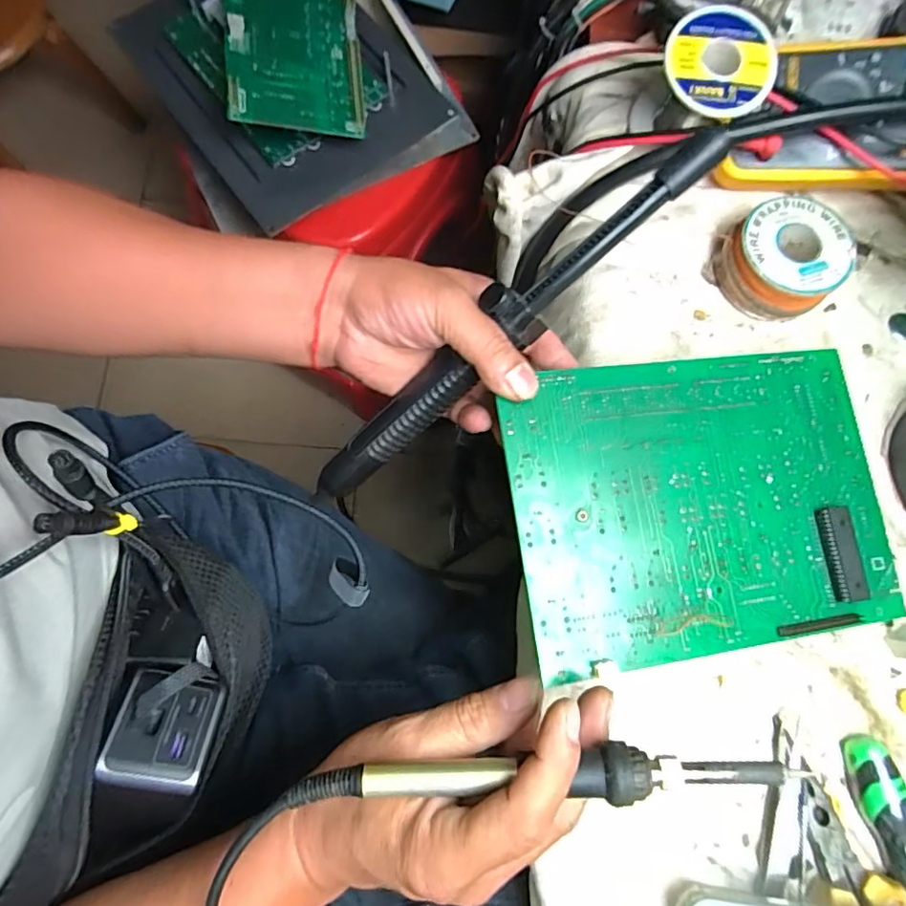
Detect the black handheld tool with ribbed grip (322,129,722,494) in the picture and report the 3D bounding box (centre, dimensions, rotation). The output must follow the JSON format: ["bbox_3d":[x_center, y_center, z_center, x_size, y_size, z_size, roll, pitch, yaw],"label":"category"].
[{"bbox_3d":[0.022,-0.065,0.309,0.281,0.038,0.027,-39,79,17],"label":"black handheld tool with ribbed grip"}]

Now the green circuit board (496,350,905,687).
[{"bbox_3d":[0.137,0.026,0.300,0.210,0.009,0.156,-6,80,-11],"label":"green circuit board"}]

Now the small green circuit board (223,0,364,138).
[{"bbox_3d":[-0.149,-0.389,0.513,0.116,0.015,0.201,-3,84,-17],"label":"small green circuit board"}]

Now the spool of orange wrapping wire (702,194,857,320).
[{"bbox_3d":[0.209,-0.123,0.352,0.067,0.033,0.067,0,78,0],"label":"spool of orange wrapping wire"}]

